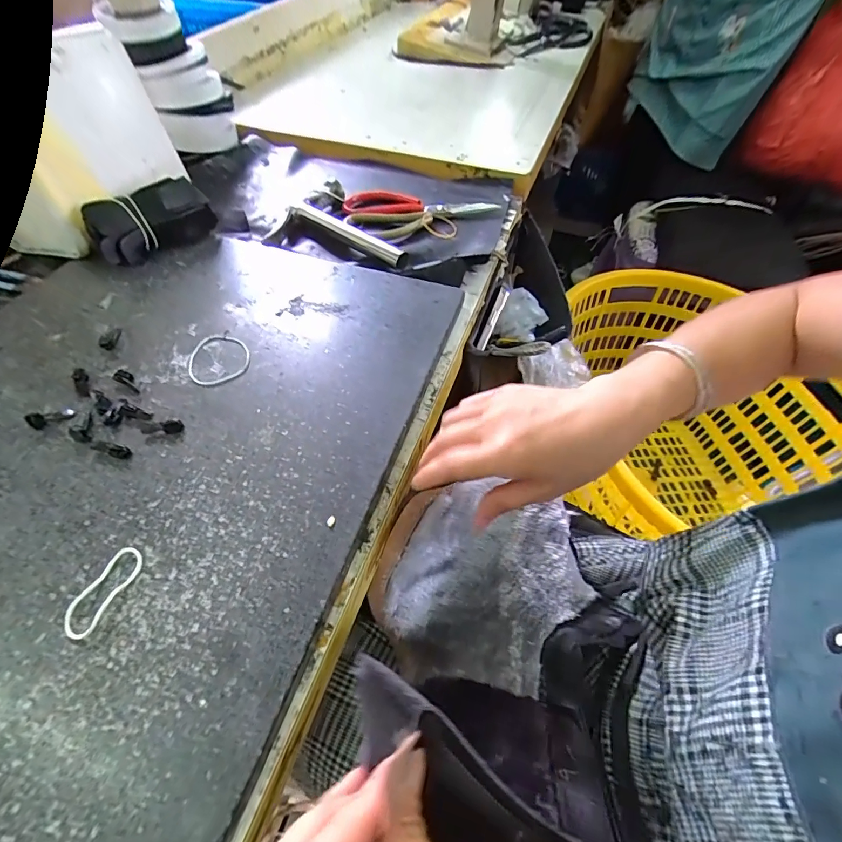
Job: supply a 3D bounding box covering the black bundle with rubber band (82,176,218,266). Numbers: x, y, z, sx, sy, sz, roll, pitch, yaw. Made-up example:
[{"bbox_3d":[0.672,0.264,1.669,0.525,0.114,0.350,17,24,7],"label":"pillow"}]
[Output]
[{"bbox_3d":[-0.278,-0.208,0.443,0.056,0.049,0.123,35,61,21],"label":"black bundle with rubber band"}]

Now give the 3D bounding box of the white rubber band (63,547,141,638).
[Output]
[{"bbox_3d":[-0.186,0.098,0.247,0.023,0.004,0.051,19,56,12],"label":"white rubber band"}]

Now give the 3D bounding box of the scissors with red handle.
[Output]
[{"bbox_3d":[0.000,-0.263,0.525,0.185,0.007,0.103,-8,55,-7],"label":"scissors with red handle"}]

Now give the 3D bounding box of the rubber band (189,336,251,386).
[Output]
[{"bbox_3d":[-0.170,-0.054,0.356,0.049,0.004,0.056,-17,57,-13],"label":"rubber band"}]

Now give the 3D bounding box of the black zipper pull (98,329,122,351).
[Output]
[{"bbox_3d":[-0.270,-0.072,0.368,0.012,0.006,0.027,-4,52,-5],"label":"black zipper pull"}]

